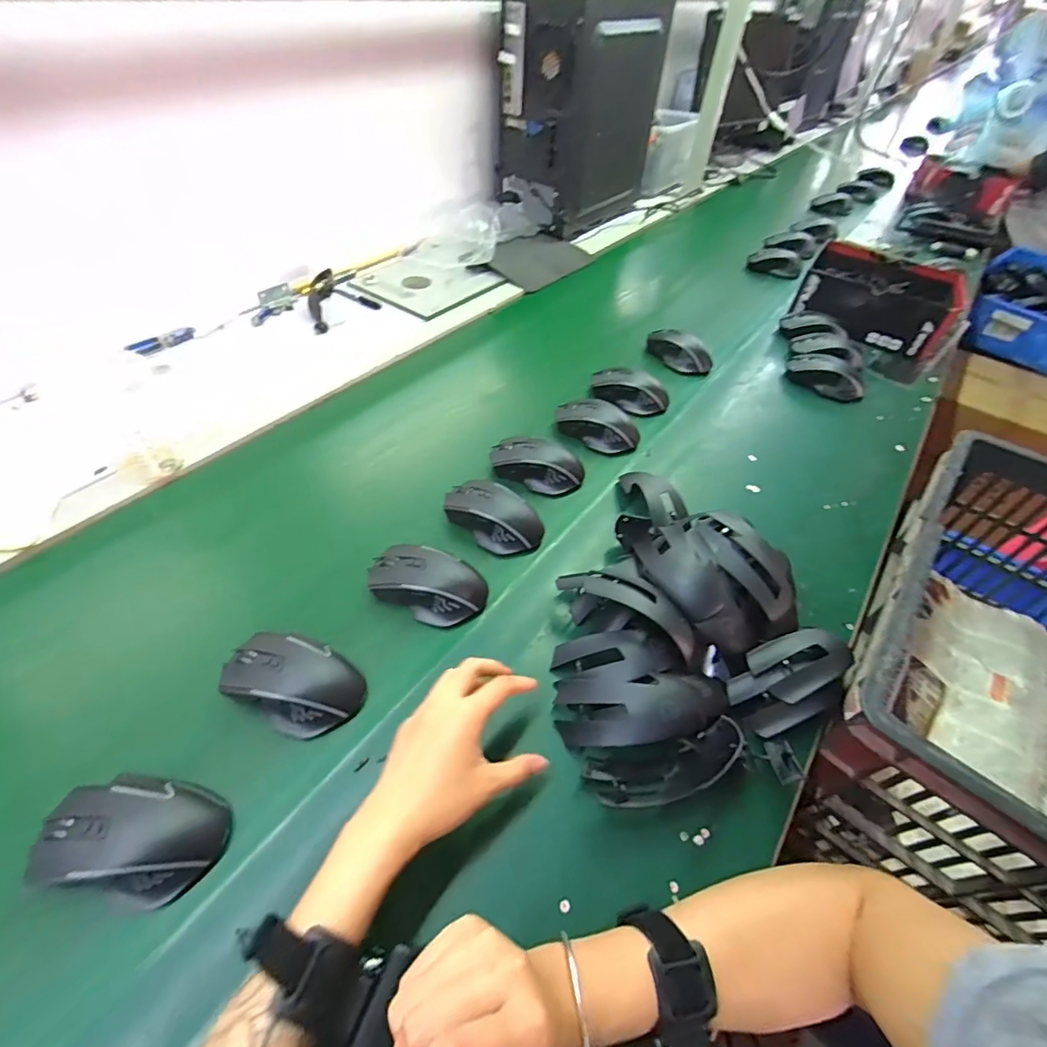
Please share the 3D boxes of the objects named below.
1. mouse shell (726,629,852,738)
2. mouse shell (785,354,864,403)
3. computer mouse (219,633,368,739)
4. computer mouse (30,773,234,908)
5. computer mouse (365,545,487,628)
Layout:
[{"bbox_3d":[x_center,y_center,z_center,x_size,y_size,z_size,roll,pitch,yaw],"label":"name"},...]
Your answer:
[{"bbox_3d":[0.238,0.134,0.445,0.121,0.037,0.067,-14,52,-16],"label":"mouse shell"},{"bbox_3d":[0.478,-0.232,0.807,0.121,0.040,0.054,35,55,23],"label":"mouse shell"},{"bbox_3d":[-0.195,0.133,0.433,0.116,0.047,0.073,22,51,14],"label":"computer mouse"},{"bbox_3d":[-0.268,0.213,0.350,0.111,0.033,0.068,10,49,4],"label":"computer mouse"},{"bbox_3d":[-0.095,0.055,0.502,0.118,0.035,0.066,18,50,11],"label":"computer mouse"}]

